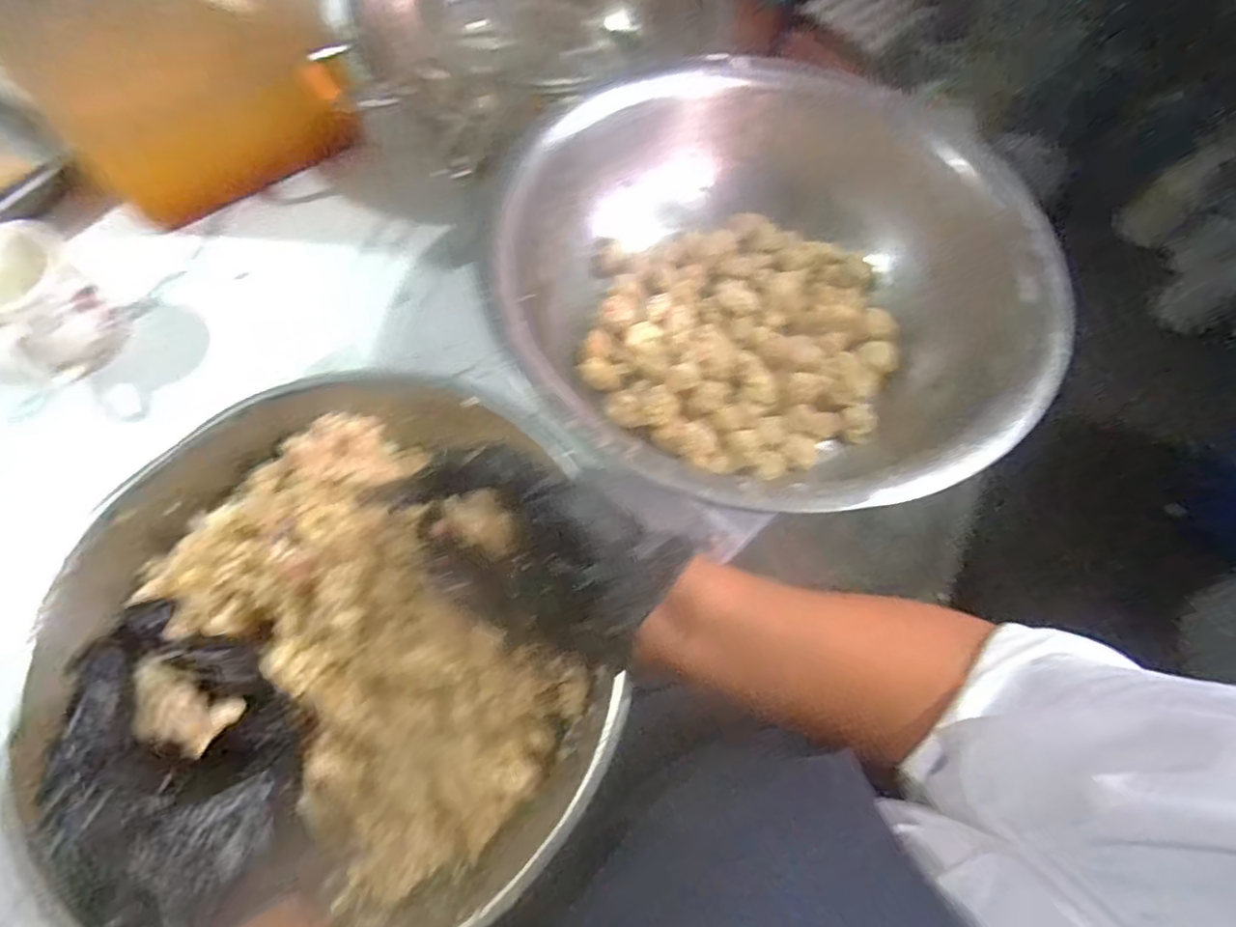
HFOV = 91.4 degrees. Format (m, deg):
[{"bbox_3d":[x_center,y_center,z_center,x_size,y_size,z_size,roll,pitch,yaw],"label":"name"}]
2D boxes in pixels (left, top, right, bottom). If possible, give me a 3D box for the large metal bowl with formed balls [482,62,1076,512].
[{"bbox_3d":[0.109,-0.123,0.477,0.378,0.127,0.359,1,66,-1],"label":"large metal bowl with formed balls"}]

